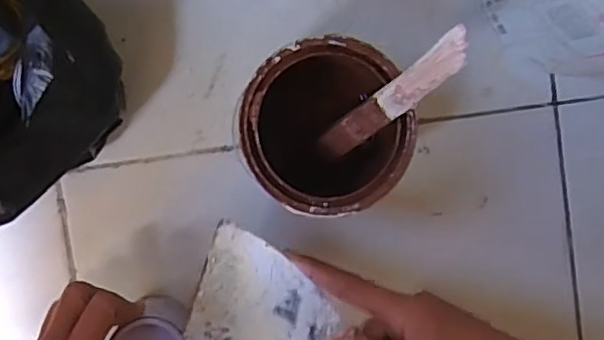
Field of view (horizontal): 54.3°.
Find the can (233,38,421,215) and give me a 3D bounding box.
[{"bbox_3d":[0.006,-0.029,0.399,0.103,0.120,0.102,3,93,-9],"label":"can"}]

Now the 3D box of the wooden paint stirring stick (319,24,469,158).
[{"bbox_3d":[0.028,-0.020,0.375,0.019,0.215,0.007,40,50,-9],"label":"wooden paint stirring stick"}]

